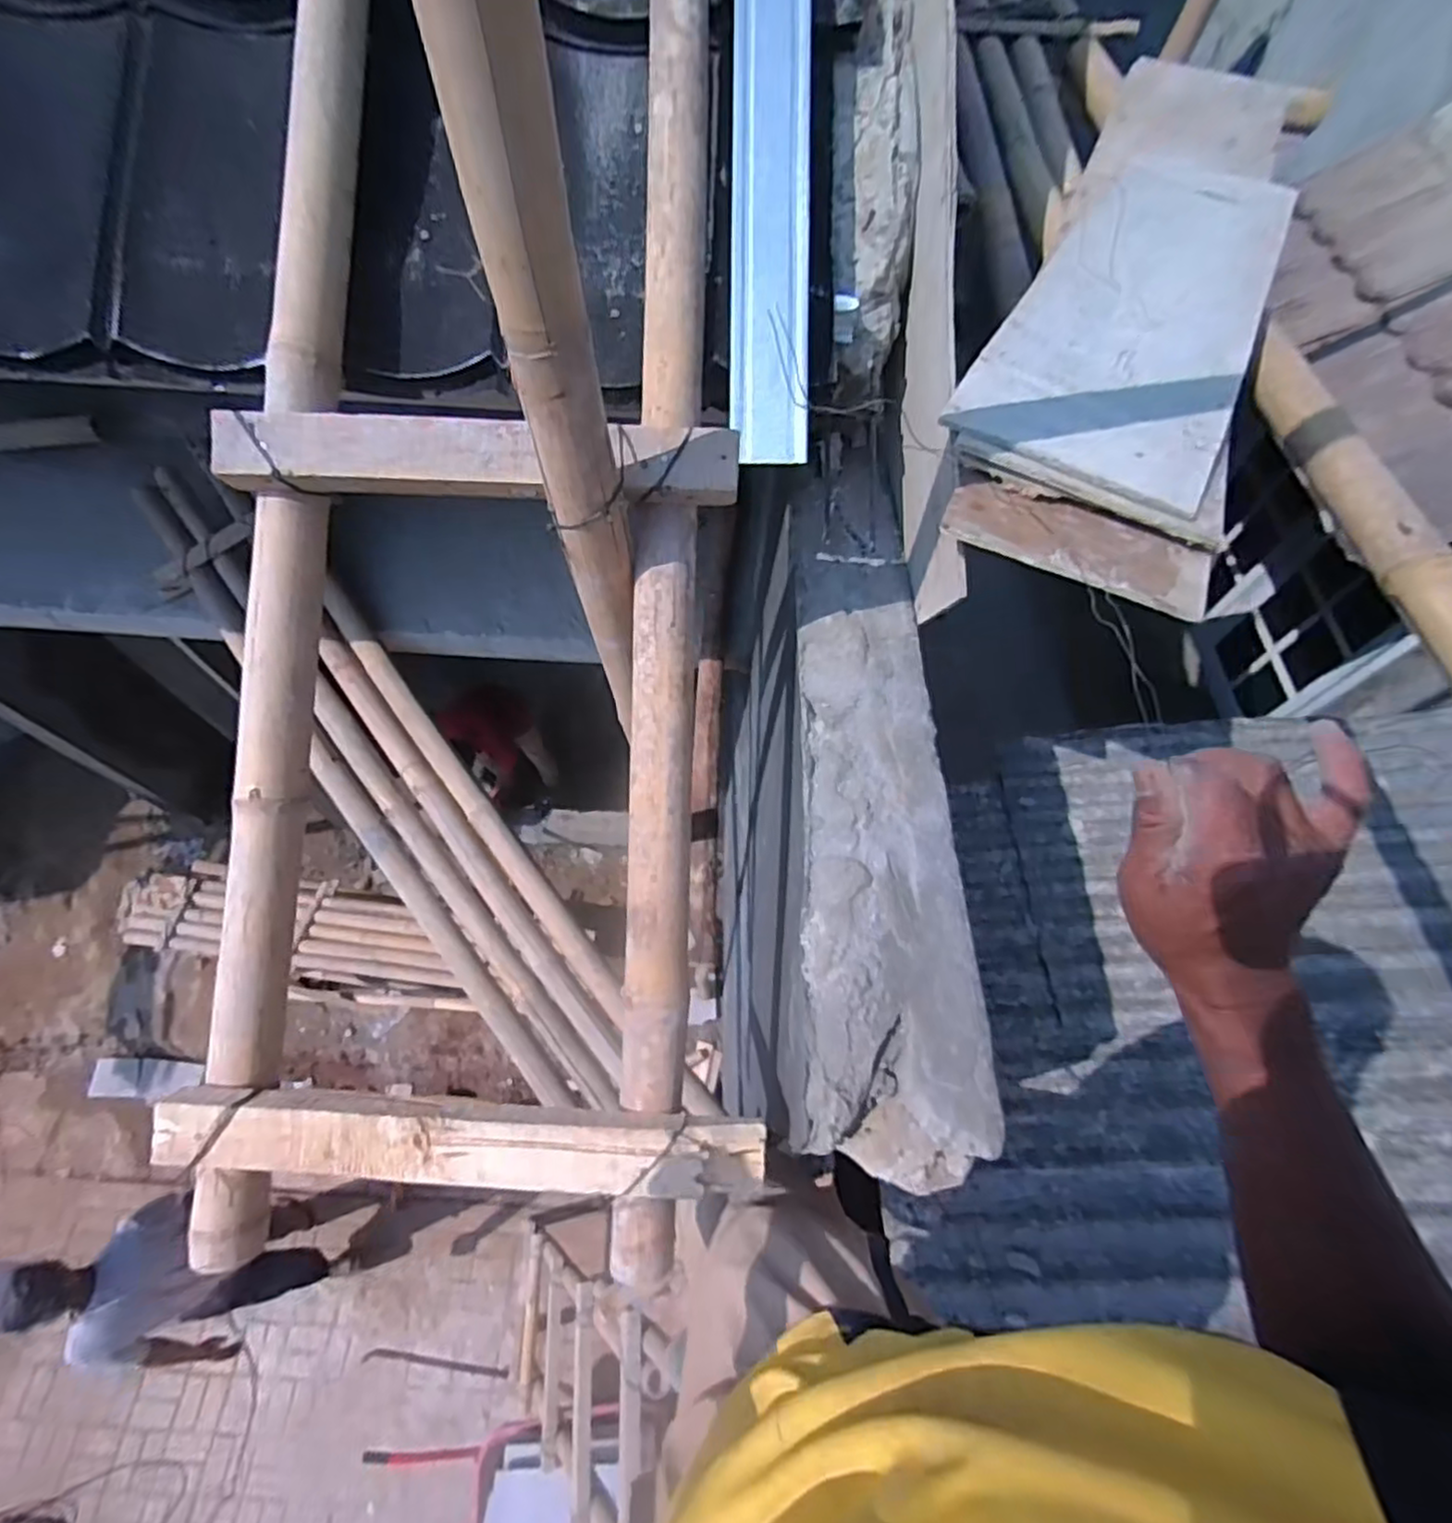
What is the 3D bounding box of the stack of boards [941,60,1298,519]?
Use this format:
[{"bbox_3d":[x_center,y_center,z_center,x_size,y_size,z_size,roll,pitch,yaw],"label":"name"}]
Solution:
[{"bbox_3d":[0.555,-0.665,0.875,0.254,0.044,1.041,25,64,10],"label":"stack of boards"}]

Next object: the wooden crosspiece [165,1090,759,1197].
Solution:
[{"bbox_3d":[-0.220,0.327,0.593,0.505,0.032,0.060,3,63,-1],"label":"wooden crosspiece"}]

